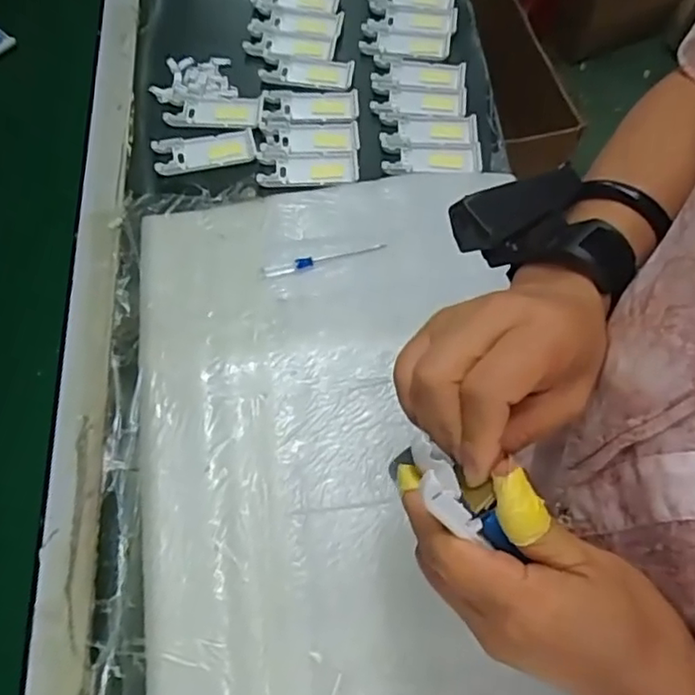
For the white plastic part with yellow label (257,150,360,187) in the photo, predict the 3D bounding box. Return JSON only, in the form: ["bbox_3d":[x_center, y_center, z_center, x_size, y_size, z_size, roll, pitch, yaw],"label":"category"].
[{"bbox_3d":[-0.042,-0.190,0.648,0.105,0.007,0.042,-1,65,-2],"label":"white plastic part with yellow label"}]

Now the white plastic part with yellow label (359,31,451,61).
[{"bbox_3d":[0.069,-0.358,0.721,0.105,0.006,0.044,3,65,-1],"label":"white plastic part with yellow label"}]

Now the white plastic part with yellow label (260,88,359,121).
[{"bbox_3d":[-0.040,-0.270,0.678,0.102,0.006,0.046,-2,65,-3],"label":"white plastic part with yellow label"}]

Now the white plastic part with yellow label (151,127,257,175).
[{"bbox_3d":[-0.151,-0.209,0.649,0.104,0.007,0.044,-12,66,-8],"label":"white plastic part with yellow label"}]

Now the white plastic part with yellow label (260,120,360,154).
[{"bbox_3d":[-0.041,-0.228,0.662,0.103,0.006,0.042,-2,65,-3],"label":"white plastic part with yellow label"}]

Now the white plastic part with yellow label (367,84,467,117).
[{"bbox_3d":[0.079,-0.277,0.687,0.105,0.007,0.041,0,65,-2],"label":"white plastic part with yellow label"}]

